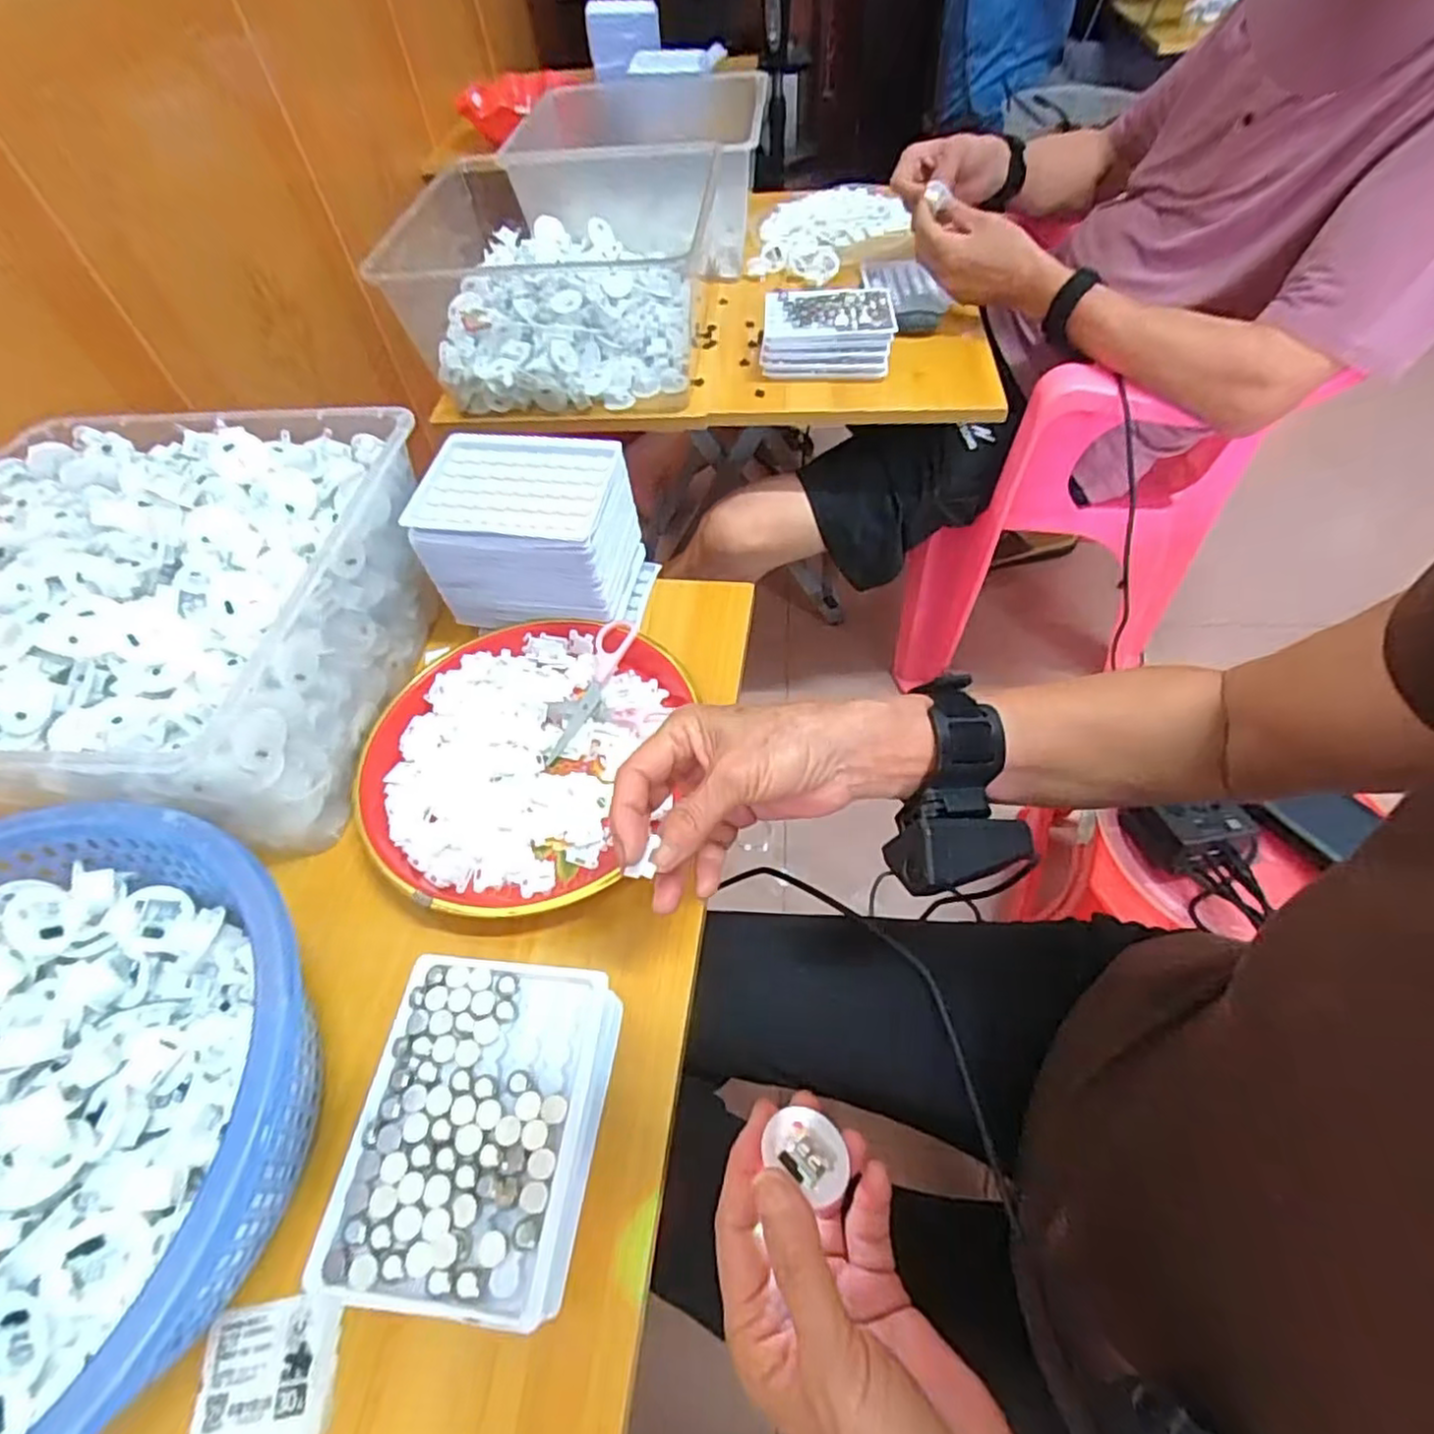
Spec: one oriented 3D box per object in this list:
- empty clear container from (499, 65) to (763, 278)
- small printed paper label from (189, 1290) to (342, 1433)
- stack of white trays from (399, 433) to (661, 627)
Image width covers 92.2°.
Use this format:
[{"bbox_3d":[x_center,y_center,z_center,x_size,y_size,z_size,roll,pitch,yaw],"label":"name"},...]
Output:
[{"bbox_3d":[-0.084,-0.702,0.883,0.263,0.134,0.345,3,56,6],"label":"empty clear container"},{"bbox_3d":[-0.192,0.281,0.294,0.058,0.004,0.049,-11,55,-3],"label":"small printed paper label"},{"bbox_3d":[-0.131,-0.131,0.508,0.135,0.098,0.096,5,56,7],"label":"stack of white trays"}]

